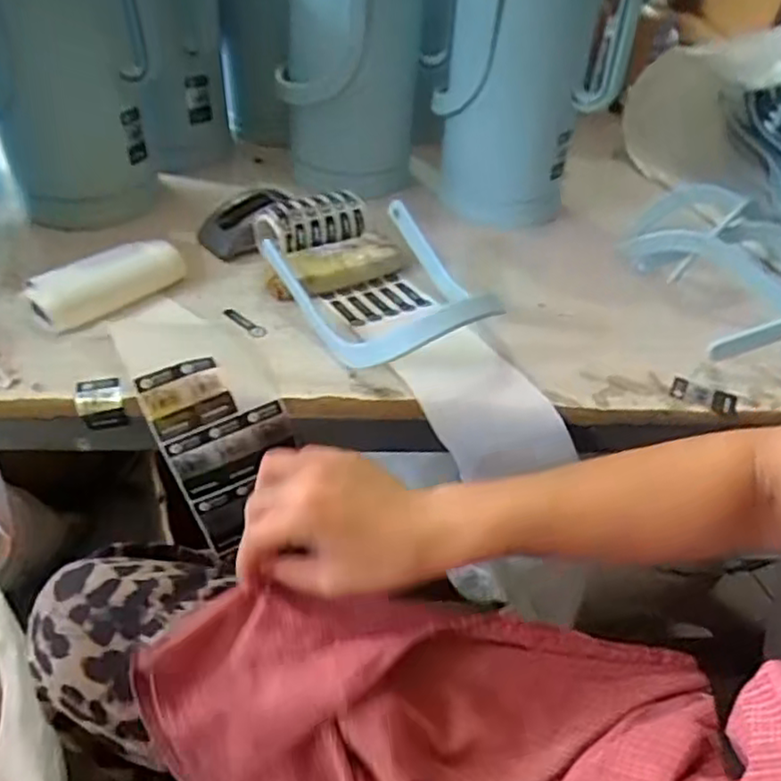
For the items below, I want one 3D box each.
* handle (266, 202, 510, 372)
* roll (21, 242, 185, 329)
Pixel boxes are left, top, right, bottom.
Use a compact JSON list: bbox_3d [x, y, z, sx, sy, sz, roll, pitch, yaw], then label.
[{"bbox_3d":[-0.001,-0.099,0.638,0.164,0.066,0.214,-20,46,-28],"label":"handle"},{"bbox_3d":[-0.263,-0.104,0.640,0.050,0.038,0.144,29,45,25],"label":"roll"}]

